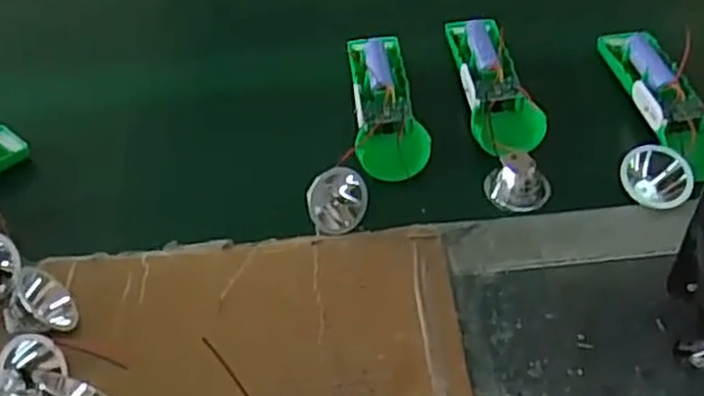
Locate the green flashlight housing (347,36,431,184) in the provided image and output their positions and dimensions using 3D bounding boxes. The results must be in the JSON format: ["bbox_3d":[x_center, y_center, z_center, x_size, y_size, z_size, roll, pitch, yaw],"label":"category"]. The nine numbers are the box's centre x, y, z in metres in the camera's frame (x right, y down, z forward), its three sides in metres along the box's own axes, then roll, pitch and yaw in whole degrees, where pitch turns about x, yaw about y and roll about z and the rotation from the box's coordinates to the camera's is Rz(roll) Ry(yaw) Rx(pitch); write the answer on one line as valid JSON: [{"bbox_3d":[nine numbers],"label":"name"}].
[{"bbox_3d":[0.026,-0.066,0.548,0.050,0.037,0.151,-4,47,1],"label":"green flashlight housing"}]

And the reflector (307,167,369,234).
[{"bbox_3d":[-0.009,0.002,0.505,0.044,0.025,0.044,0,87,25],"label":"reflector"}]

